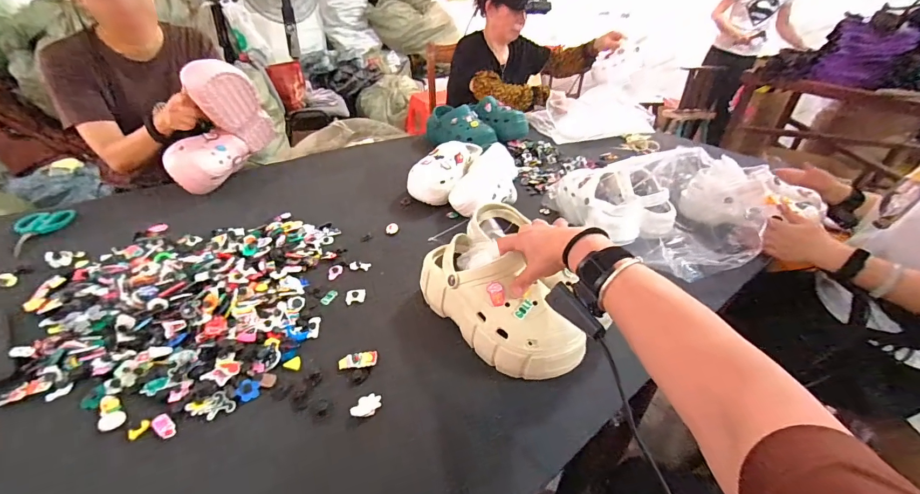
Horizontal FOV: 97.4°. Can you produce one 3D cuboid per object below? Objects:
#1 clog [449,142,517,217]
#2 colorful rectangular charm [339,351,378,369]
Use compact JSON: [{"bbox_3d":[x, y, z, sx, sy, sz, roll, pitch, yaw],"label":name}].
[{"bbox_3d":[0.061,-0.142,0.907,0.131,0.097,0.225,17,35,18],"label":"clog"},{"bbox_3d":[-0.136,0.152,0.541,0.050,0.007,0.023,-8,35,-18],"label":"colorful rectangular charm"}]

